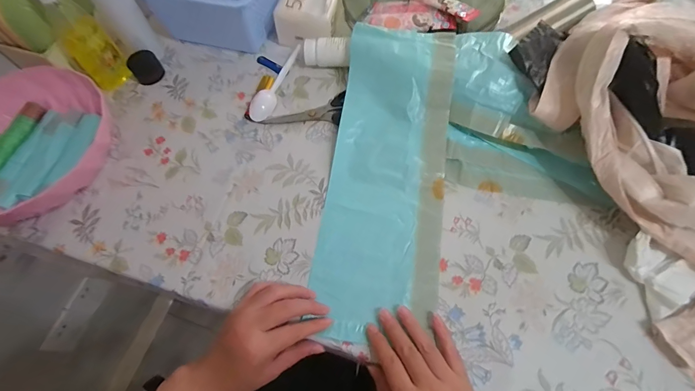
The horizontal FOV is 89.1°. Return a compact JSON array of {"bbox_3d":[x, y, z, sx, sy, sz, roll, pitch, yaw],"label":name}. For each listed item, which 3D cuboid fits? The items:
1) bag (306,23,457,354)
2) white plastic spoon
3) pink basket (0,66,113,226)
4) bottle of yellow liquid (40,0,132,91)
[{"bbox_3d":[0.052,-0.030,0.447,0.148,0.034,0.402,8,73,8],"label":"bag"},{"bbox_3d":[-0.110,-0.176,0.544,0.031,0.014,0.152,14,66,10],"label":"white plastic spoon"},{"bbox_3d":[-0.442,-0.072,0.494,0.239,0.059,0.232,-2,64,3],"label":"pink basket"},{"bbox_3d":[-0.400,-0.244,0.513,0.062,0.172,0.080,-42,68,-15],"label":"bottle of yellow liquid"}]

